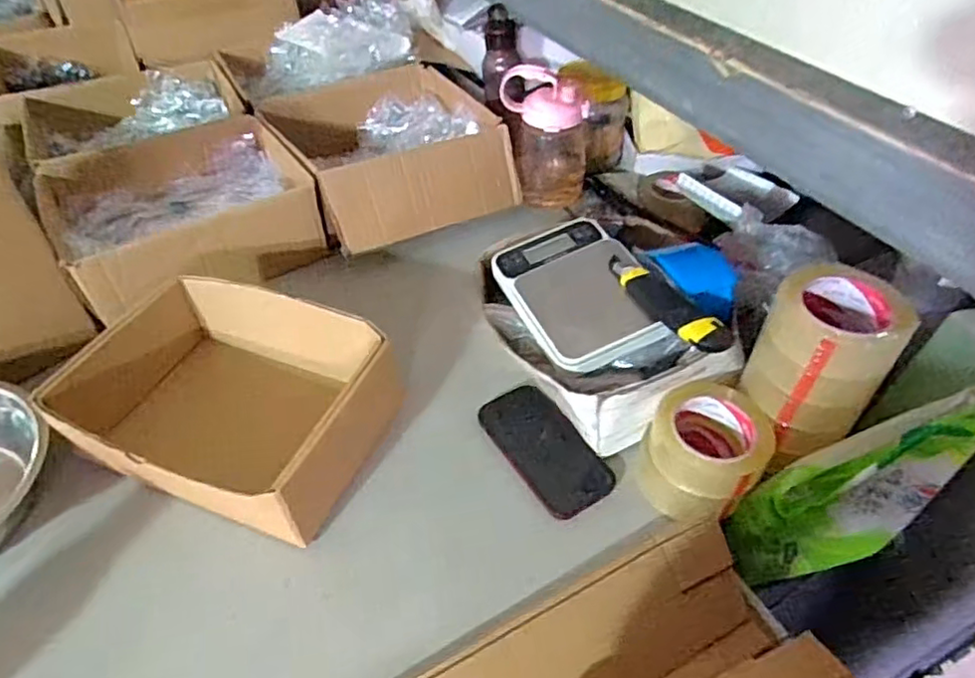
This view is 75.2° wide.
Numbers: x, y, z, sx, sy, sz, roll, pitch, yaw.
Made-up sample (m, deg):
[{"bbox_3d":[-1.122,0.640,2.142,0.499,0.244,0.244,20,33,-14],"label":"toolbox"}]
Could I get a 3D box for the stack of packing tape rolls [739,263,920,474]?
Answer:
[{"bbox_3d":[0.326,0.022,0.615,0.109,0.142,0.114,-5,46,-6],"label":"stack of packing tape rolls"}]

